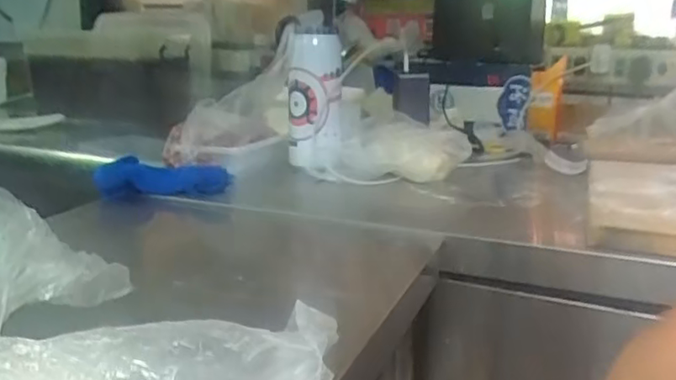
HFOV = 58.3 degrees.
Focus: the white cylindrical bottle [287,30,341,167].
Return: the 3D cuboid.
[{"bbox_3d":[-0.034,-0.115,0.801,0.081,0.178,0.070,-1,8,18],"label":"white cylindrical bottle"}]

